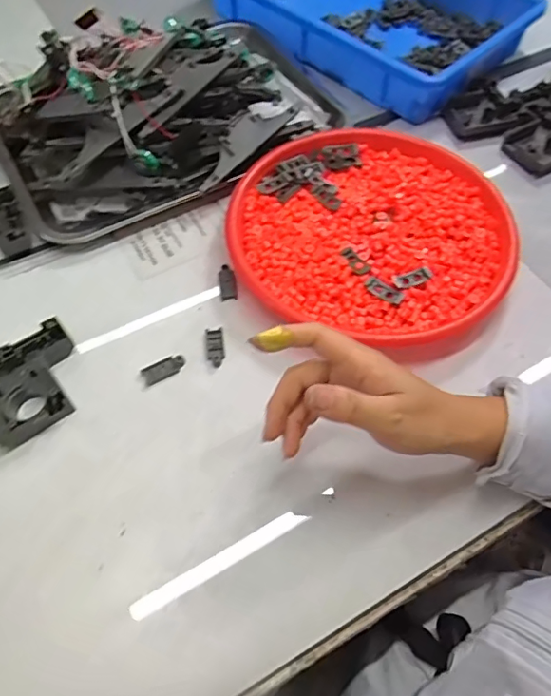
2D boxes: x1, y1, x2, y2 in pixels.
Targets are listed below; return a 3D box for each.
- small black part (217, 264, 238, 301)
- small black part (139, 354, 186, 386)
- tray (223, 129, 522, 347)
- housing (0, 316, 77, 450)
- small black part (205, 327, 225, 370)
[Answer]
[{"bbox_3d":[-0.043,-0.059,0.469,0.015,0.006,0.034,-8,60,-6],"label":"small black part"},{"bbox_3d":[-0.090,0.016,0.426,0.035,0.004,0.015,-24,62,-15],"label":"small black part"},{"bbox_3d":[0.086,-0.109,0.488,0.244,0.053,0.238,0,59,-1],"label":"tray"},{"bbox_3d":[-0.188,0.025,0.408,0.079,0.018,0.076,-31,65,-18],"label":"housing"},{"bbox_3d":[-0.050,-0.001,0.437,0.014,0.004,0.036,-6,59,-4],"label":"small black part"}]

